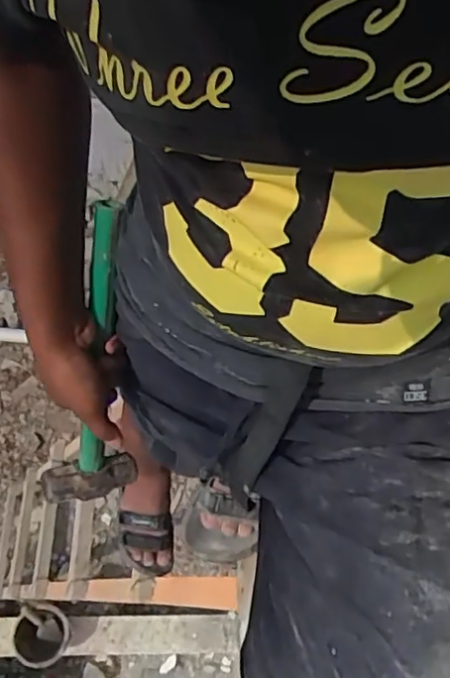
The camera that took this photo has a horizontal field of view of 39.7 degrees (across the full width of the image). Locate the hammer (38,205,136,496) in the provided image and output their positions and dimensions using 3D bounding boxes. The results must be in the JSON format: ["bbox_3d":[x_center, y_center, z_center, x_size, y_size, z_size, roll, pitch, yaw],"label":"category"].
[{"bbox_3d":[-0.118,0.021,0.583,0.078,0.062,0.294,9,112,2],"label":"hammer"}]

